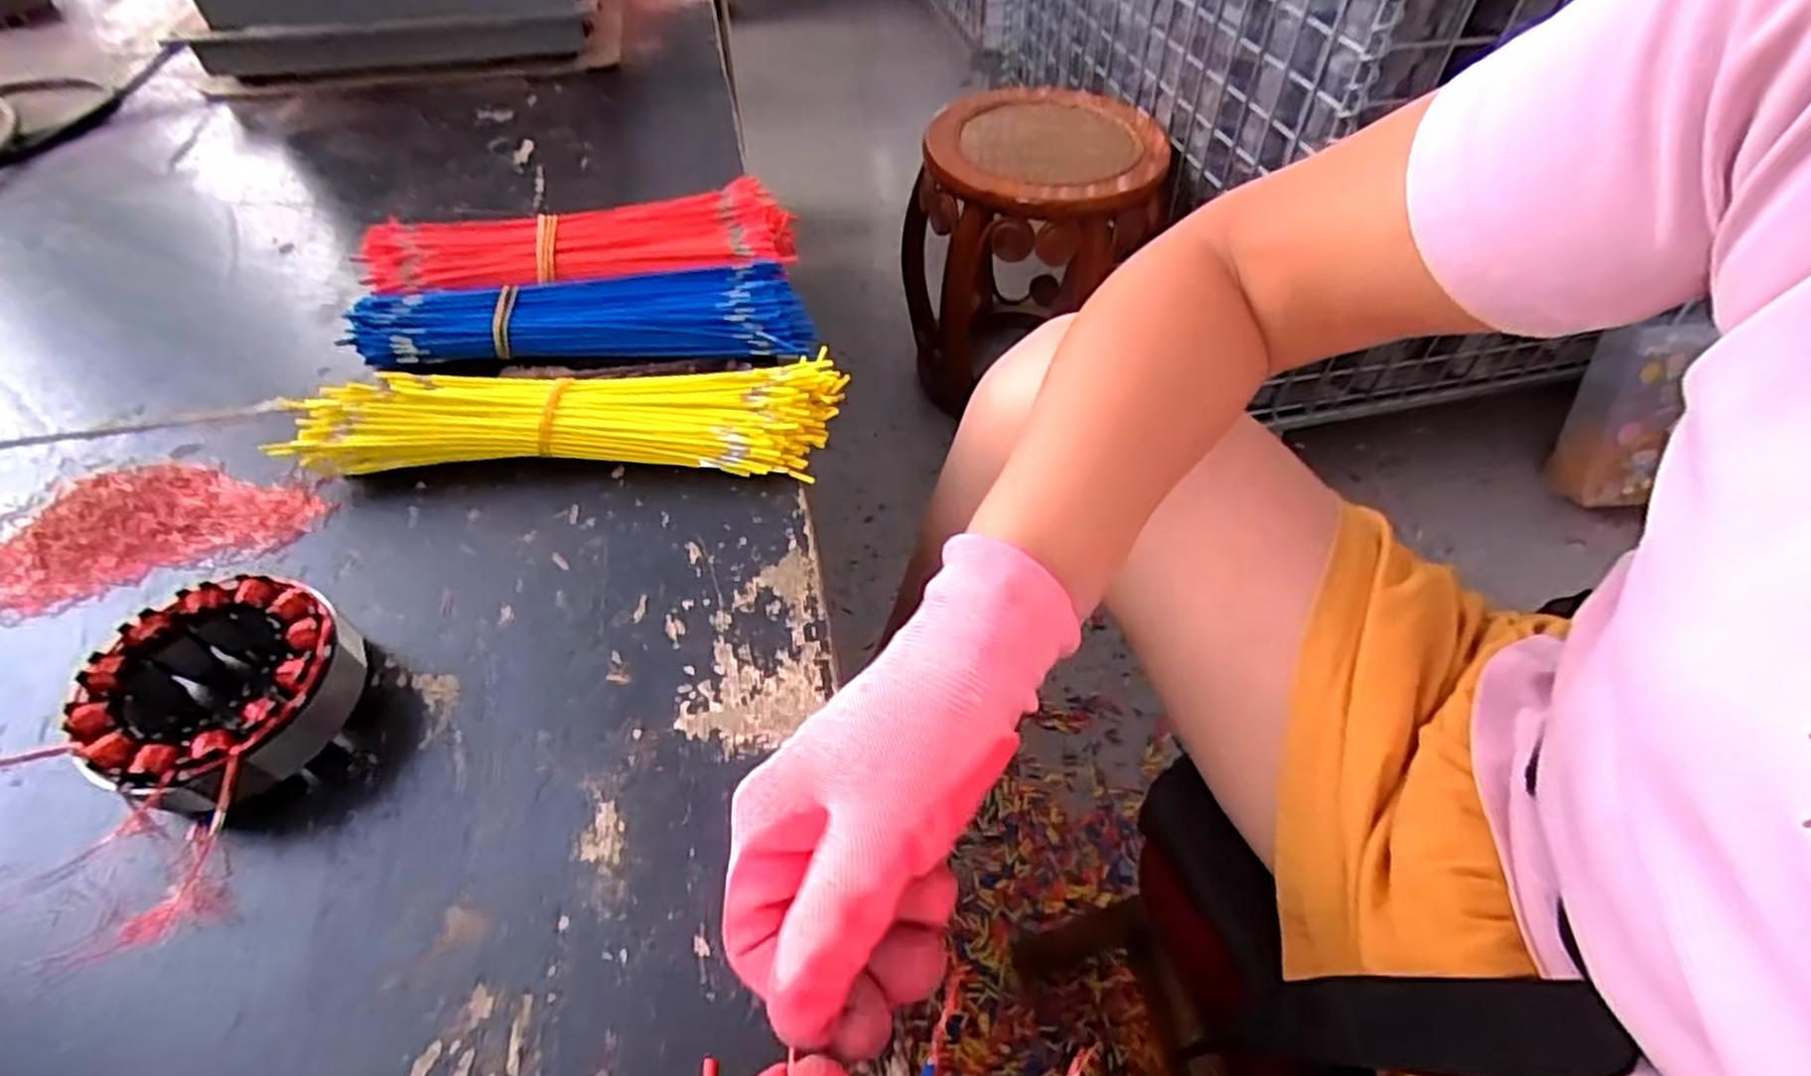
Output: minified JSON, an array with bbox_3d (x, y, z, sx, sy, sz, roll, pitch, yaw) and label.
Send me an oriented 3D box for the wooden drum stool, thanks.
[{"bbox_3d":[0.177,-0.399,1.169,0.315,0.370,0.320,-2,51,-3],"label":"wooden drum stool"}]

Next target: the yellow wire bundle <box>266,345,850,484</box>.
[{"bbox_3d":[-0.167,-0.067,0.414,0.260,0.032,0.070,-1,51,-1],"label":"yellow wire bundle"}]

